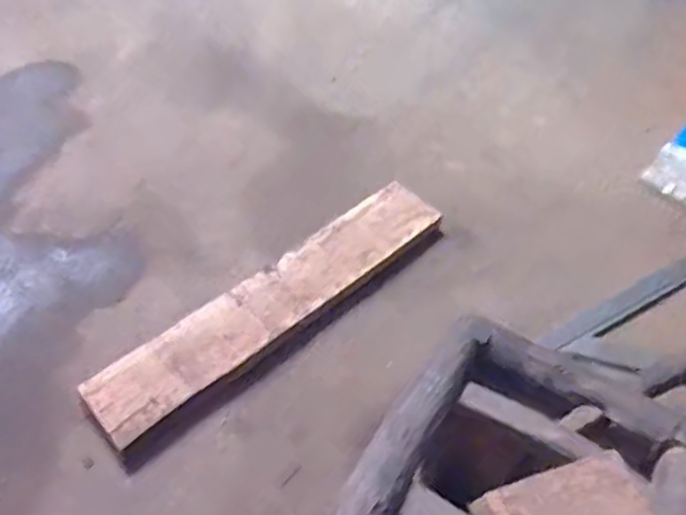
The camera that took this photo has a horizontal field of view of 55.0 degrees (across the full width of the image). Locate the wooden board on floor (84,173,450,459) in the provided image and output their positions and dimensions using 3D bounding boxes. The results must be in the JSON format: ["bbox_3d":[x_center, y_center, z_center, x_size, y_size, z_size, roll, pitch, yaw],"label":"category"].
[{"bbox_3d":[-0.098,0.060,1.065,0.663,0.032,0.132,-34,60,-31],"label":"wooden board on floor"}]

